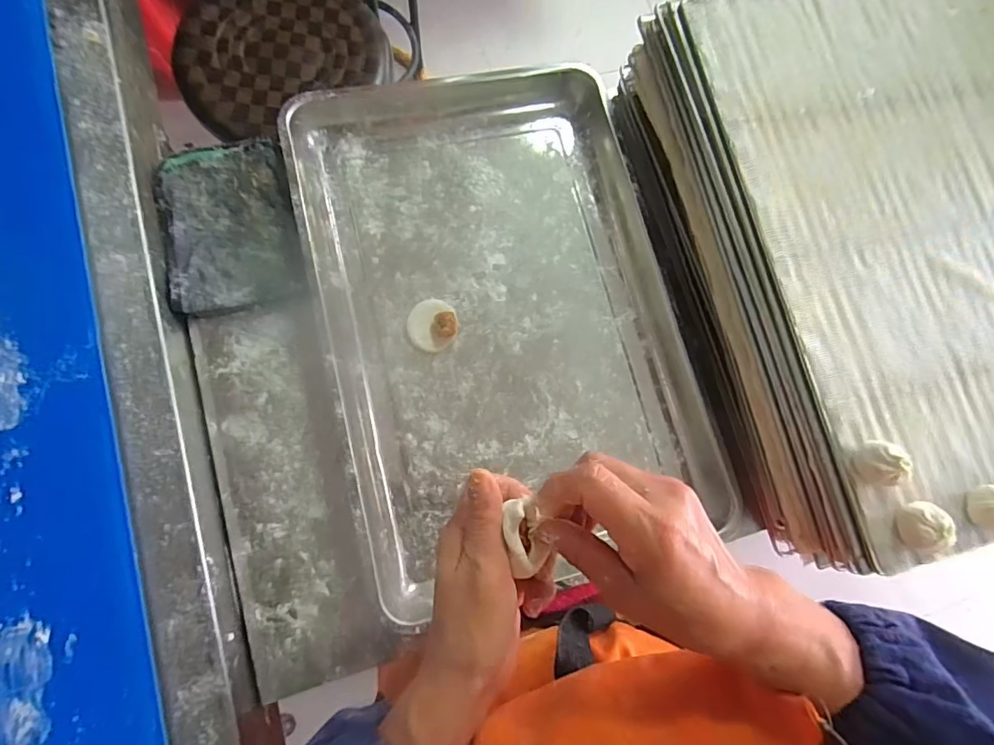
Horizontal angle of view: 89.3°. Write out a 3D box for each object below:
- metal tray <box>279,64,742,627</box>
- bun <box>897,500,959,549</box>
[{"bbox_3d":[0.002,-0.085,0.575,0.382,0.053,0.567,-13,80,-10],"label":"metal tray"},{"bbox_3d":[0.367,0.130,0.431,0.028,0.032,0.036,-8,99,-2],"label":"bun"}]

